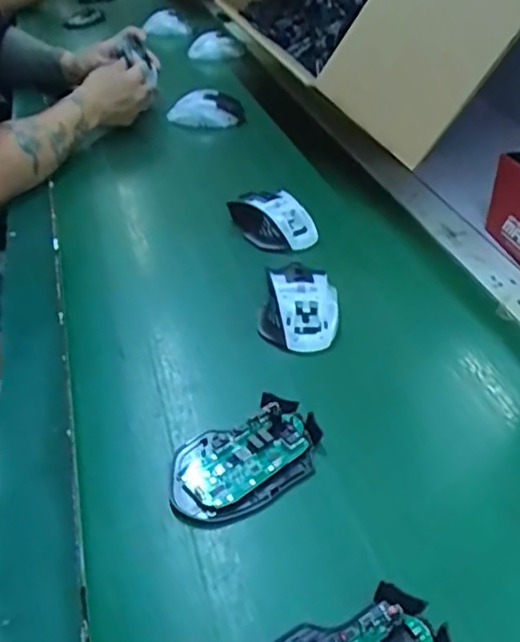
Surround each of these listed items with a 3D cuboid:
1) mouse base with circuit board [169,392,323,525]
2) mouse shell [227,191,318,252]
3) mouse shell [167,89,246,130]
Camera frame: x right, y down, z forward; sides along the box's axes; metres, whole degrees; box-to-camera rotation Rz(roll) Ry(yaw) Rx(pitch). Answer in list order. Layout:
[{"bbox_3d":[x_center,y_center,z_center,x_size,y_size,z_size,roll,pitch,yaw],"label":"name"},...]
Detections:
[{"bbox_3d":[-0.009,0.095,0.435,0.111,0.021,0.071,-19,43,-22],"label":"mouse base with circuit board"},{"bbox_3d":[0.014,-0.111,0.668,0.066,0.044,0.103,-24,44,-26],"label":"mouse shell"},{"bbox_3d":[-0.077,-0.293,0.874,0.109,0.051,0.052,5,39,7],"label":"mouse shell"}]

